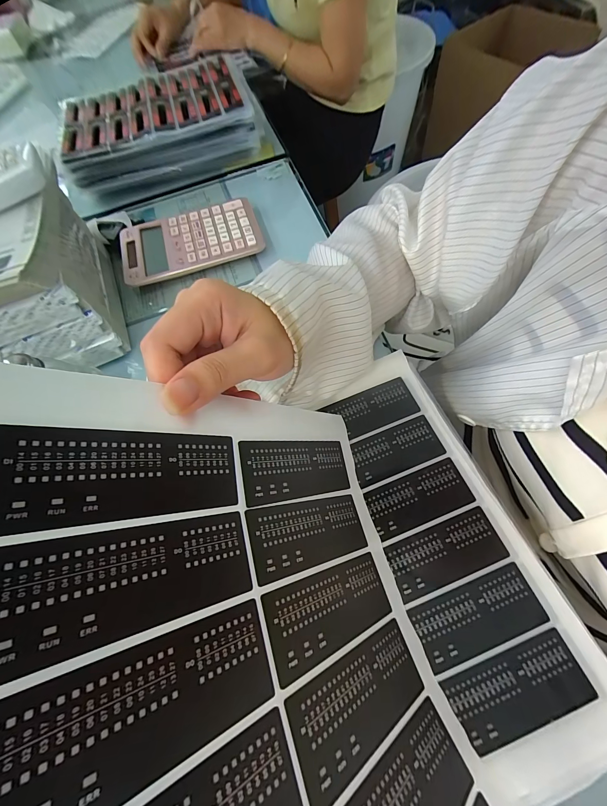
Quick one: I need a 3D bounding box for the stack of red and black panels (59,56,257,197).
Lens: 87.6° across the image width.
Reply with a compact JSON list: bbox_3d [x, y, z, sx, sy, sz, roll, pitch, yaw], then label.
[{"bbox_3d":[-0.226,-0.443,0.506,0.278,0.070,0.217,-15,64,-2],"label":"stack of red and black panels"}]

